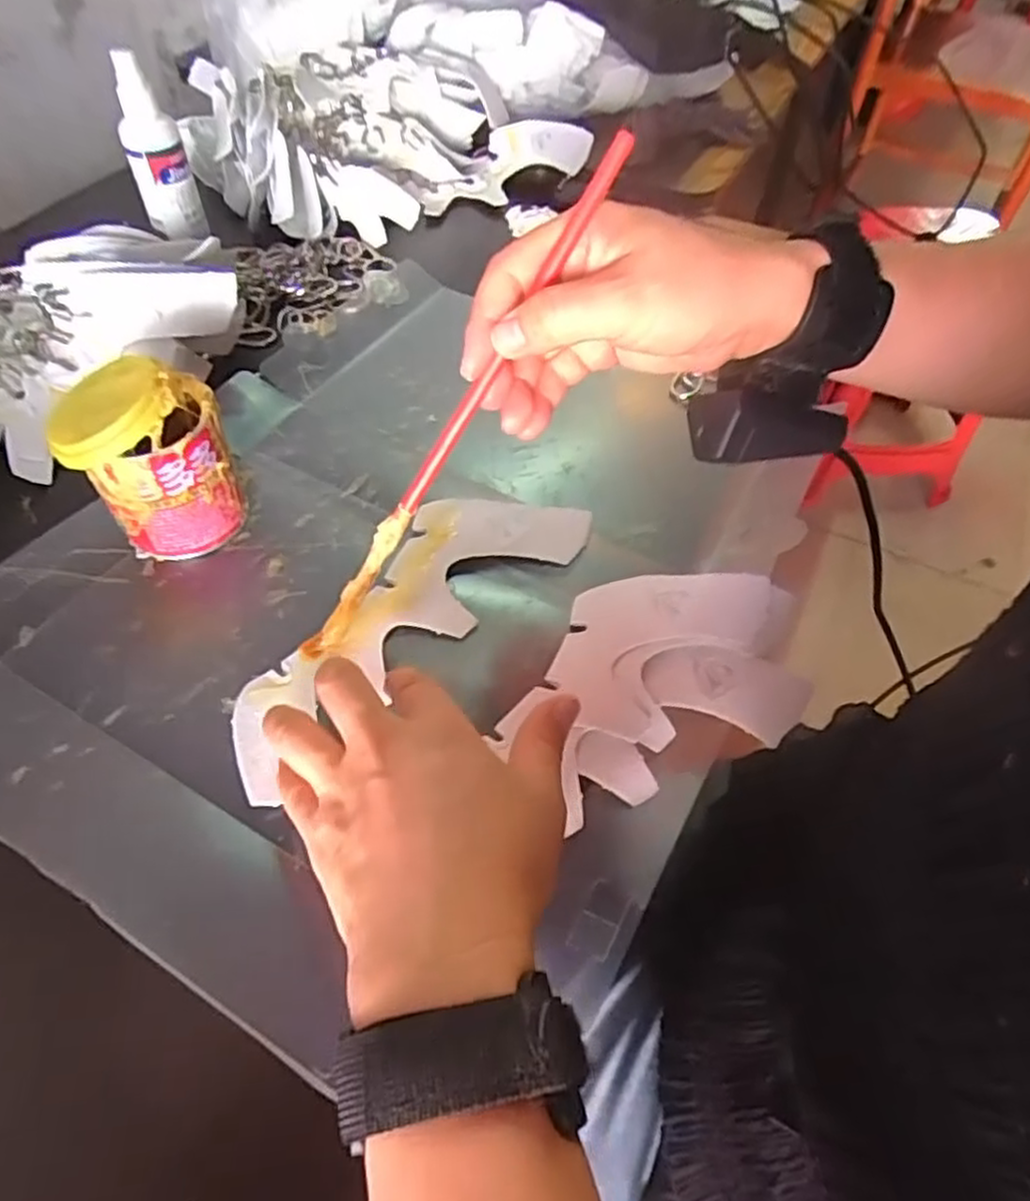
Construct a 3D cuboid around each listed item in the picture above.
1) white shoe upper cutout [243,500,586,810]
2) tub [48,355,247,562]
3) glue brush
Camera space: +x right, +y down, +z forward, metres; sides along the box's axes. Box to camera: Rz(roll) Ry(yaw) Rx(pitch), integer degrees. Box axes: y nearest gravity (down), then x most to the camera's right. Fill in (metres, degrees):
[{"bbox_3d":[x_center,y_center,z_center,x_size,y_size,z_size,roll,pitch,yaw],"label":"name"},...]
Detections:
[{"bbox_3d":[-0.055,0.003,0.366,0.071,0.009,0.213,40,62,19],"label":"white shoe upper cutout"},{"bbox_3d":[-0.181,-0.071,0.369,0.073,0.084,0.063,-25,58,-19],"label":"tub"},{"bbox_3d":[-0.028,-0.068,0.307,0.010,0.249,0.012,48,26,26],"label":"glue brush"}]

